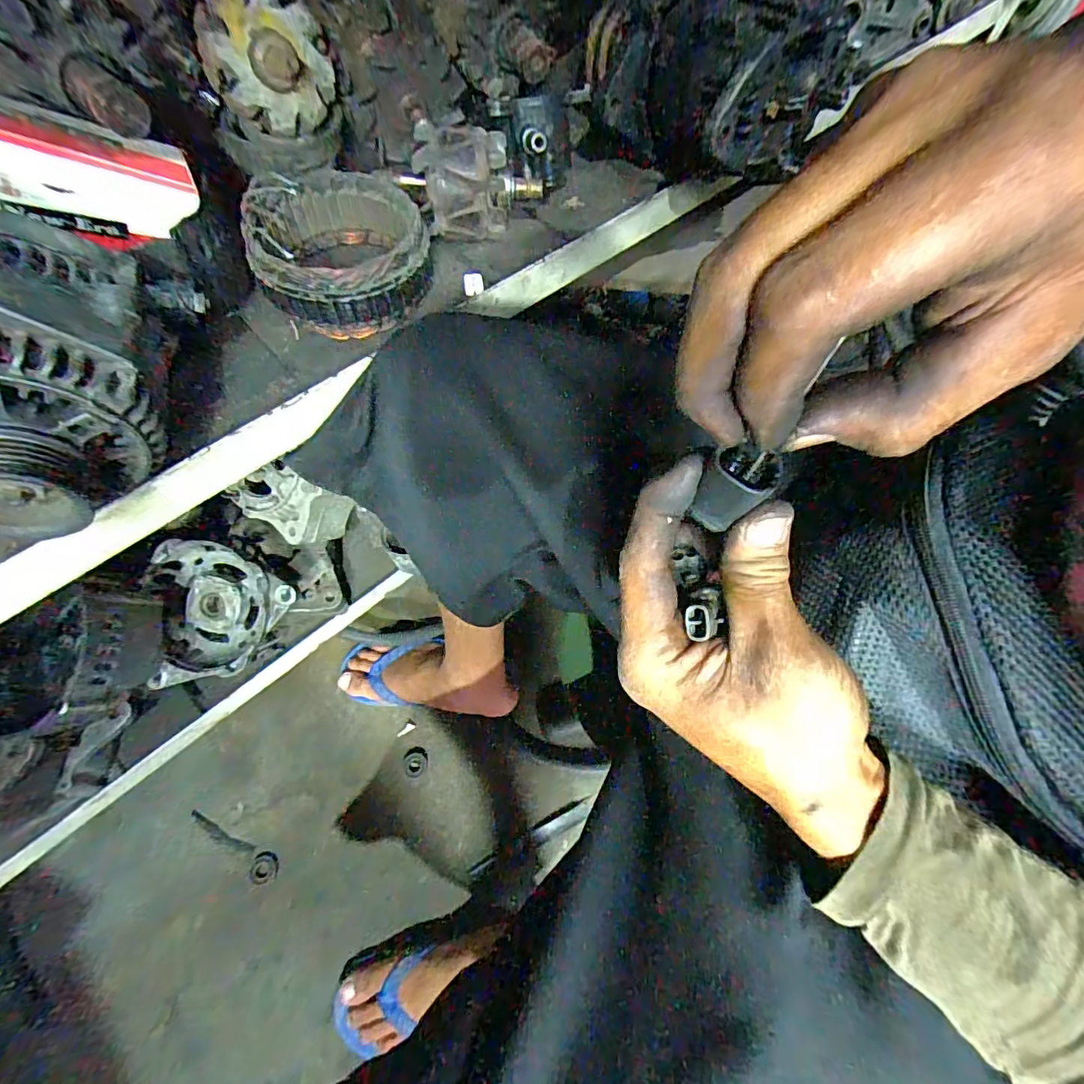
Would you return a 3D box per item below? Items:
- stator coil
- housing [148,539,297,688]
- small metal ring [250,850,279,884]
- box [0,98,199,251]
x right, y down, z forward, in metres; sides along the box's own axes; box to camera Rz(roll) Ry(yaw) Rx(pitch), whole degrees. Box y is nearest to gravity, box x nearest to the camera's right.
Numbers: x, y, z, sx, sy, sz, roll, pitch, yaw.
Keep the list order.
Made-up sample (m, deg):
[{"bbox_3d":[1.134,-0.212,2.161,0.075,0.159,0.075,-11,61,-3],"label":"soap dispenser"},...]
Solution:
[{"bbox_3d":[-0.150,-0.222,0.392,0.120,0.063,0.118,1,65,-2],"label":"stator coil"},{"bbox_3d":[-0.341,0.074,0.526,0.135,0.060,0.161,37,101,8],"label":"housing"},{"bbox_3d":[-0.336,0.395,0.616,0.032,0.004,0.033,1,65,-2],"label":"small metal ring"},{"bbox_3d":[-0.285,-0.219,0.304,0.127,0.057,0.053,-13,64,-38],"label":"box"}]

